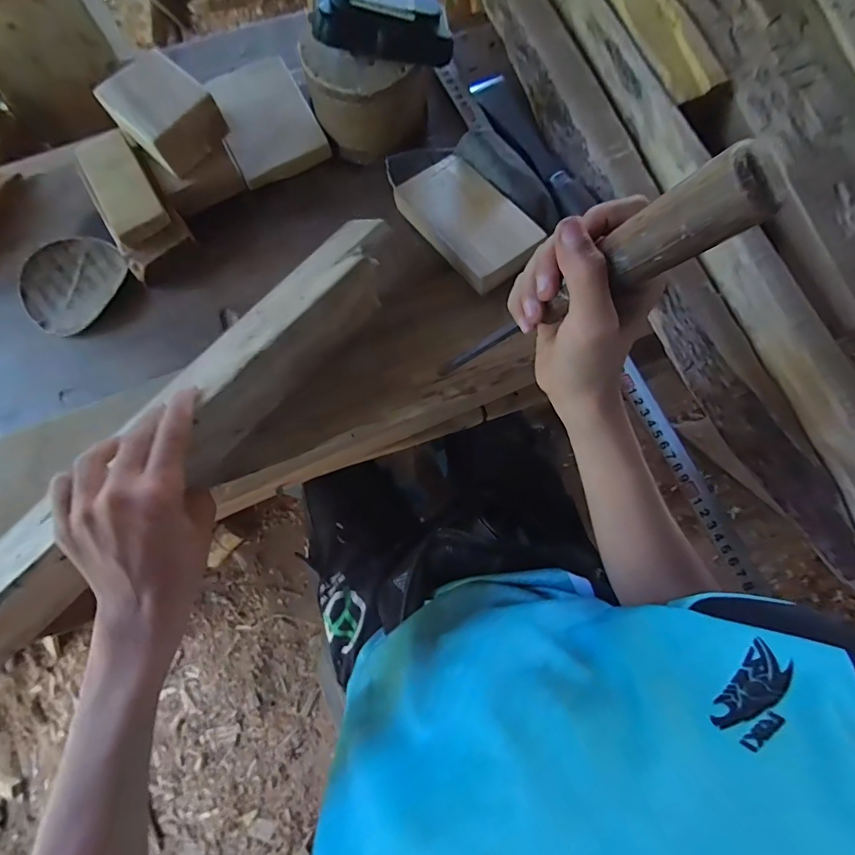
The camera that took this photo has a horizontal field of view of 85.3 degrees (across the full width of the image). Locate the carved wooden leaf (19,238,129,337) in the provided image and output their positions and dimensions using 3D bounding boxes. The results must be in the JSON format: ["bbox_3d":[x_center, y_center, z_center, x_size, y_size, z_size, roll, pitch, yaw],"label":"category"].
[{"bbox_3d":[-0.309,-0.126,0.404,0.081,0.009,0.088,0,77,-1],"label":"carved wooden leaf"}]

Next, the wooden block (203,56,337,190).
[{"bbox_3d":[-0.151,-0.289,0.432,0.081,0.014,0.125,-26,79,-7],"label":"wooden block"}]

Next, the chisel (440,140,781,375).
[{"bbox_3d":[0.071,-0.070,0.269,0.029,0.242,0.033,19,77,-17],"label":"chisel"}]

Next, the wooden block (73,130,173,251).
[{"bbox_3d":[-0.254,-0.203,0.385,0.043,0.013,0.101,-28,79,-7],"label":"wooden block"}]

